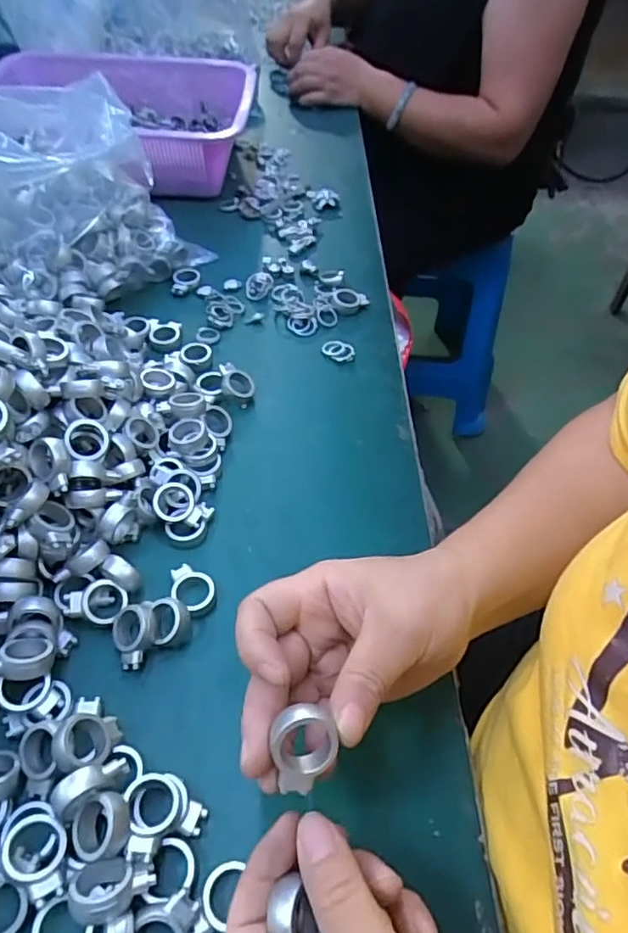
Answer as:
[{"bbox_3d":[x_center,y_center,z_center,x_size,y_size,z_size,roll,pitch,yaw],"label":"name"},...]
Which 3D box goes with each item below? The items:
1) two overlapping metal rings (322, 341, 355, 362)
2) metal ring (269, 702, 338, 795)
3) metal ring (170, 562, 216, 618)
[{"bbox_3d":[0.021,-0.099,0.501,0.027,0.006,0.027,7,51,1],"label":"two overlapping metal rings"},{"bbox_3d":[-0.003,0.109,0.228,0.022,0.011,0.031,-6,95,-7],"label":"metal ring"},{"bbox_3d":[-0.074,0.074,0.353,0.032,0.011,0.022,34,56,21],"label":"metal ring"}]

